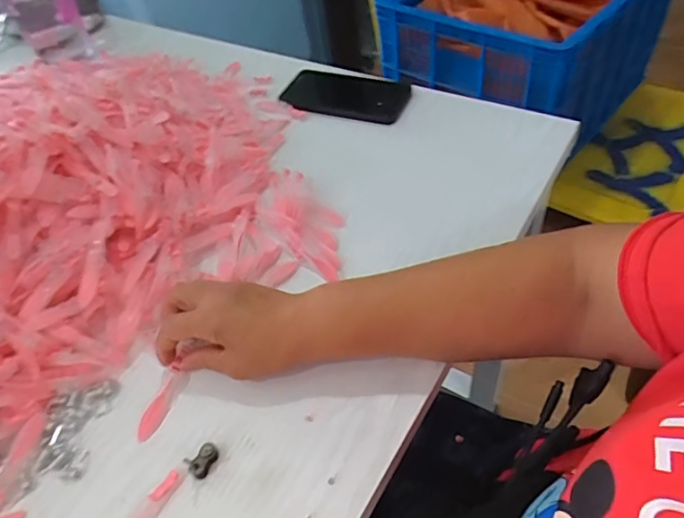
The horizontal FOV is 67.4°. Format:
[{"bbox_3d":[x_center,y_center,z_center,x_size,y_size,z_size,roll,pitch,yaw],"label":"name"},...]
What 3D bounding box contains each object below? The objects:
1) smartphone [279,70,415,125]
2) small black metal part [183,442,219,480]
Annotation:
[{"bbox_3d":[0.005,-0.208,0.648,0.160,0.010,0.077,17,61,21],"label":"smartphone"},{"bbox_3d":[-0.099,0.138,0.361,0.011,0.024,0.025,13,52,20],"label":"small black metal part"}]

